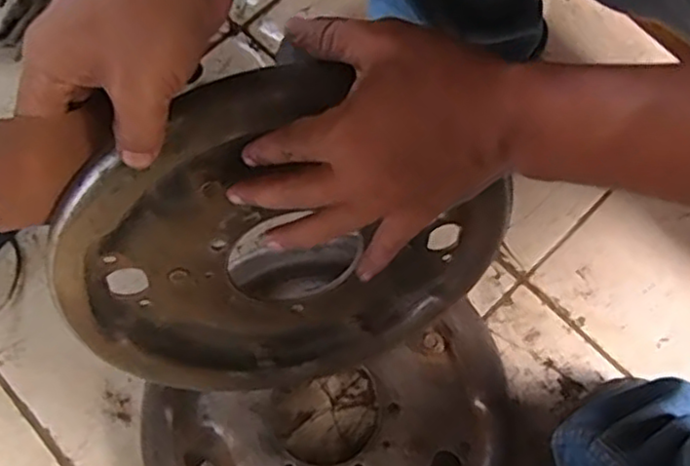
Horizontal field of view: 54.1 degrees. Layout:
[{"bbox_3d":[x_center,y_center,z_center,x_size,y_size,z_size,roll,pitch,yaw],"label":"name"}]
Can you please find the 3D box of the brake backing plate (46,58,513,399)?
[{"bbox_3d":[-0.041,0.025,0.456,0.263,0.291,0.025,-41,46,25],"label":"brake backing plate"}]

